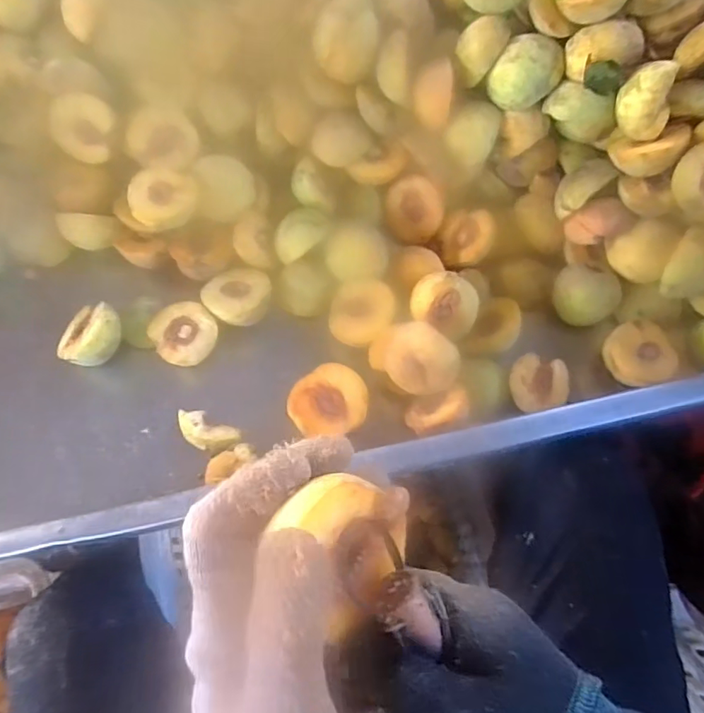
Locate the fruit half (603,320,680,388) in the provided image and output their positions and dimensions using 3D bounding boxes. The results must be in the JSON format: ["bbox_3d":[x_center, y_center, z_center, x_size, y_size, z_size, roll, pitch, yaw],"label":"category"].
[{"bbox_3d":[0.253,-0.002,0.470,0.049,0.024,0.057,-12,67,-6],"label":"fruit half"}]

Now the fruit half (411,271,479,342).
[{"bbox_3d":[0.081,-0.047,0.464,0.059,0.026,0.049,31,69,12],"label":"fruit half"}]

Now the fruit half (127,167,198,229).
[{"bbox_3d":[-0.171,-0.146,0.481,0.058,0.027,0.049,-19,68,-9],"label":"fruit half"}]

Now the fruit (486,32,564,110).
[{"bbox_3d":[0.151,-0.245,0.464,0.056,0.043,0.049,24,68,9],"label":"fruit"}]

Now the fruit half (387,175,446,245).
[{"bbox_3d":[0.065,-0.150,0.544,0.059,0.063,0.029,17,30,16],"label":"fruit half"}]

